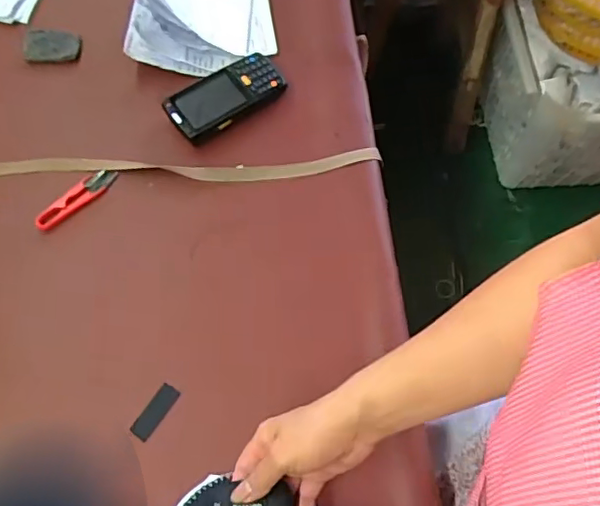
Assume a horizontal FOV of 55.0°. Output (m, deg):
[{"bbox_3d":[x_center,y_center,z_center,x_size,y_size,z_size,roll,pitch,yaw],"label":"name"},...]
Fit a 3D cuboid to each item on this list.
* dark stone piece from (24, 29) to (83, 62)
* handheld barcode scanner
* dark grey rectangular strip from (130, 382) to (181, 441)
[{"bbox_3d":[-0.322,-0.272,0.750,0.073,0.010,0.051,-5,65,-6],"label":"dark stone piece"},{"bbox_3d":[-0.094,-0.198,0.727,0.150,0.023,0.076,-33,71,-17],"label":"handheld barcode scanner"},{"bbox_3d":[-0.144,0.158,0.573,0.019,0.008,0.057,31,67,11],"label":"dark grey rectangular strip"}]

